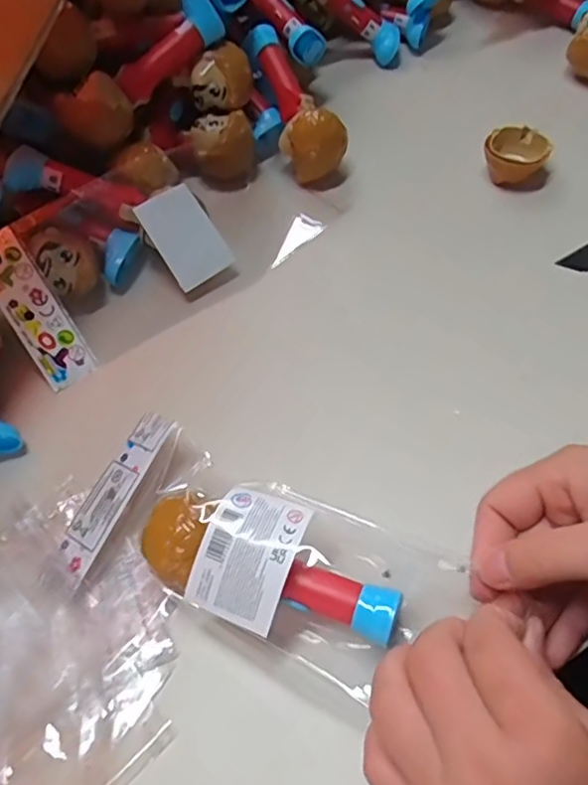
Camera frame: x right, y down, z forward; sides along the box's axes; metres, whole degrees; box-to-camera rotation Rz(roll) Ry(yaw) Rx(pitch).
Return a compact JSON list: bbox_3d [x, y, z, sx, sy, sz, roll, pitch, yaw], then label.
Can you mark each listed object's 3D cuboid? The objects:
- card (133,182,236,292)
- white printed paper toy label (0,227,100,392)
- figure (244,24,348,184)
[{"bbox_3d":[-0.069,-0.100,0.386,0.039,0.004,0.060,-36,101,-14],"label":"card"},{"bbox_3d":[-0.157,-0.050,0.363,0.031,0.004,0.096,-33,98,-16],"label":"white printed paper toy label"},{"bbox_3d":[0.000,-0.211,0.448,0.043,0.057,0.121,-20,59,-9],"label":"figure"}]

